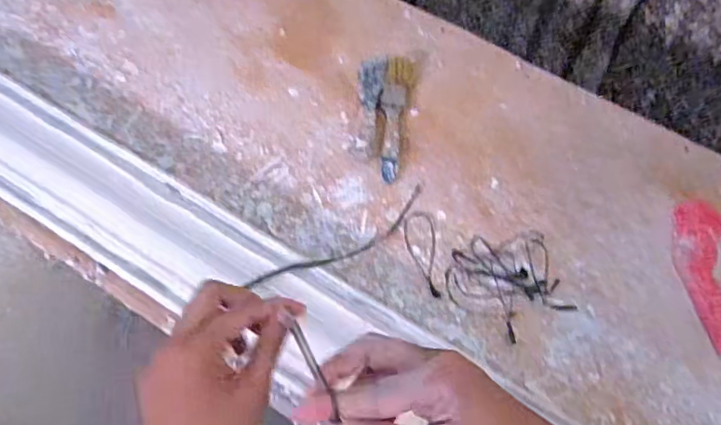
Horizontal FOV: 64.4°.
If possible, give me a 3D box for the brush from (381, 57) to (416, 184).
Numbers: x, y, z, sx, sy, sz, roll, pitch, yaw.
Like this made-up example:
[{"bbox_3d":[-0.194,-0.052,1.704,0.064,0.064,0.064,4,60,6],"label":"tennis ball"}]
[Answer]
[{"bbox_3d":[0.049,-0.138,0.819,0.041,0.016,0.203,7,66,4],"label":"brush"}]

